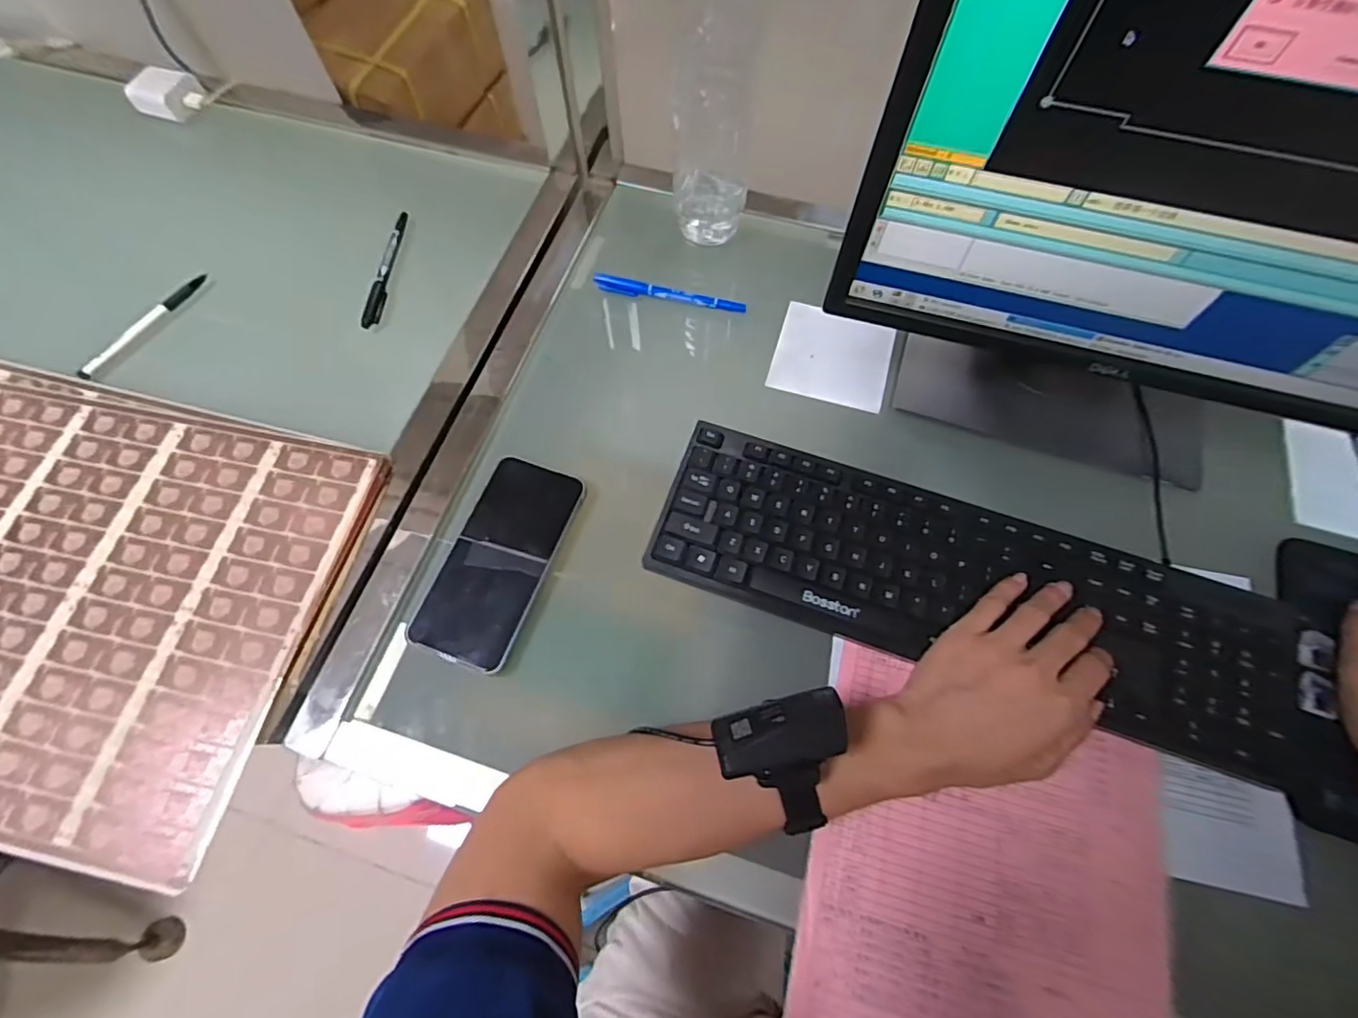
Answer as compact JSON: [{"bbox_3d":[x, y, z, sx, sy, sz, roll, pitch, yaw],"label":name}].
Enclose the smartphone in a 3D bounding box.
[{"bbox_3d":[-0.132,0.036,0.435,0.074,0.016,0.155,20,69,9],"label":"smartphone"}]

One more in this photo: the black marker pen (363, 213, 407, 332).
[{"bbox_3d":[-0.275,-0.226,0.551,0.011,0.016,0.139,5,68,3],"label":"black marker pen"}]

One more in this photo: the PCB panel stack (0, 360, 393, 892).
[{"bbox_3d":[-0.513,0.042,0.436,0.514,0.024,0.310,11,68,5],"label":"PCB panel stack"}]

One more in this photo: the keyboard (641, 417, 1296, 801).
[{"bbox_3d":[0.207,0.054,0.416,0.445,0.025,0.129,17,69,6],"label":"keyboard"}]

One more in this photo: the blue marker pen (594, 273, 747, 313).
[{"bbox_3d":[-0.009,-0.196,0.537,0.139,0.012,0.015,11,68,5],"label":"blue marker pen"}]

